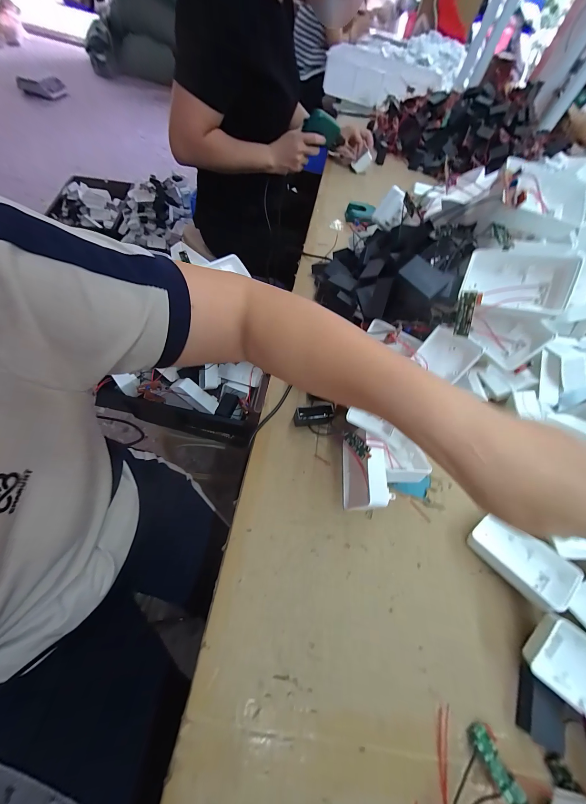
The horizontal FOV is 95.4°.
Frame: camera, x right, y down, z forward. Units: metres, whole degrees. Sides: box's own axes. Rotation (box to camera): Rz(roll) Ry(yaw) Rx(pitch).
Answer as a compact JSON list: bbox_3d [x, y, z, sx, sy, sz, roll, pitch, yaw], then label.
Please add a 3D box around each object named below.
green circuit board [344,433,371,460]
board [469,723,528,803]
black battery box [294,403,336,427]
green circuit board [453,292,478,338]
[{"bbox_3d":[0.072,0.046,0.303,0.016,0.004,0.045,-56,28,11],"label":"green circuit board"},{"bbox_3d":[0.171,0.305,0.224,0.017,0.005,0.045,-16,36,-11],"label":"board"},{"bbox_3d":[0.029,0.019,0.355,0.053,0.031,0.018,-4,62,-12],"label":"black battery box"},{"bbox_3d":[0.178,-0.090,0.277,0.009,0.043,0.016,-3,21,-4],"label":"green circuit board"}]

